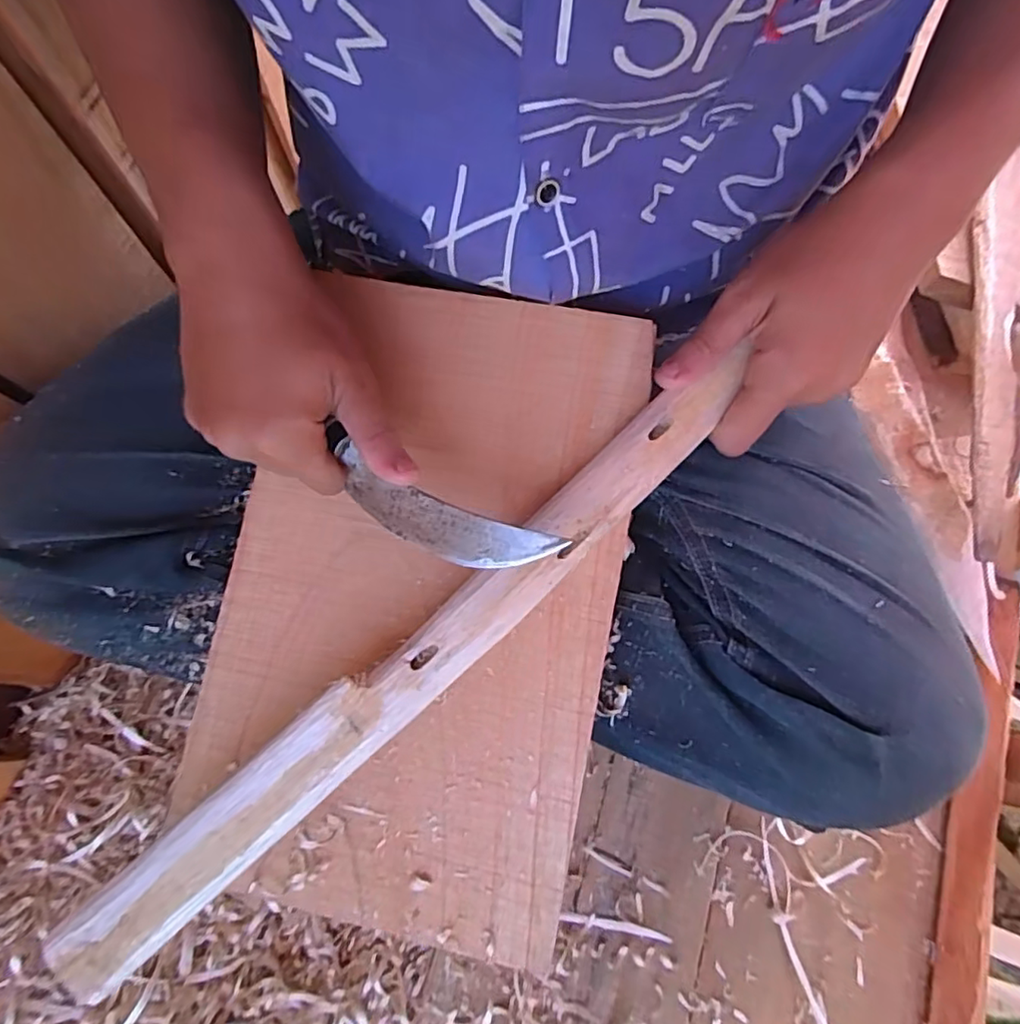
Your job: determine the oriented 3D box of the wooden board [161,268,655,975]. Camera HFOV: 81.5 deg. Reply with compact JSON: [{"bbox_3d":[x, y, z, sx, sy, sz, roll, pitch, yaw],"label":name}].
[{"bbox_3d":[-0.050,0.039,0.300,0.201,0.022,0.323,11,84,7],"label":"wooden board"}]

